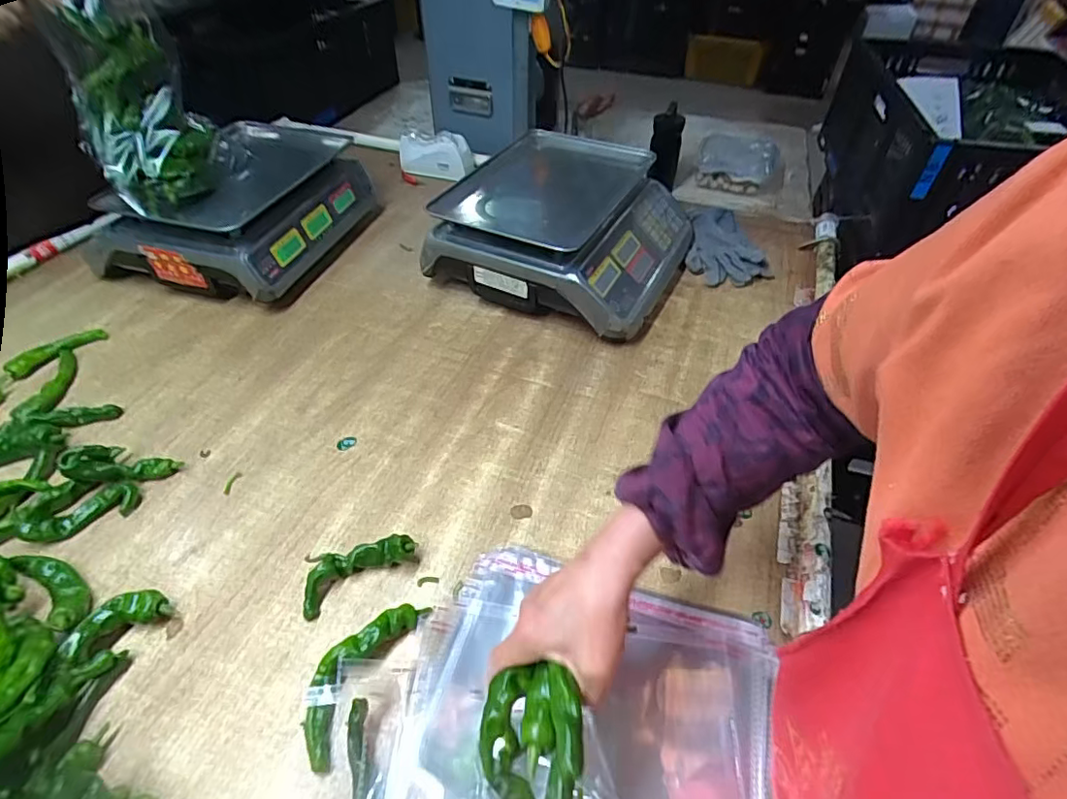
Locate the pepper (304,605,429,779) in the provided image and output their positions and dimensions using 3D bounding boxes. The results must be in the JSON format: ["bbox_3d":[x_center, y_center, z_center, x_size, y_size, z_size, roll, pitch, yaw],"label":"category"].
[{"bbox_3d":[-0.147,0.218,0.445,0.044,0.037,0.135,19,48,18],"label":"pepper"}]

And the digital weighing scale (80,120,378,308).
[{"bbox_3d":[-0.474,-0.311,0.888,0.323,0.137,0.350,11,46,11],"label":"digital weighing scale"}]

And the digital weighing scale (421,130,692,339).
[{"bbox_3d":[0.055,-0.268,0.854,0.331,0.133,0.350,20,50,17],"label":"digital weighing scale"}]

